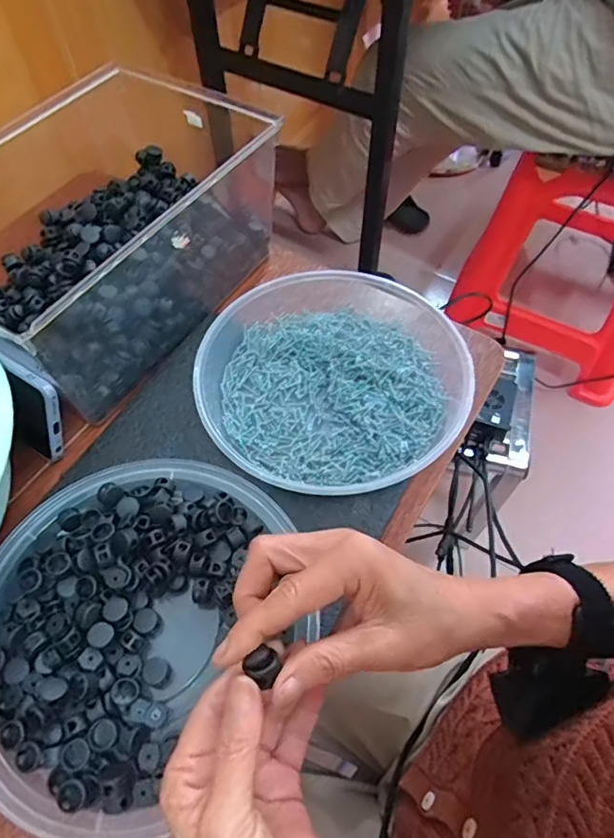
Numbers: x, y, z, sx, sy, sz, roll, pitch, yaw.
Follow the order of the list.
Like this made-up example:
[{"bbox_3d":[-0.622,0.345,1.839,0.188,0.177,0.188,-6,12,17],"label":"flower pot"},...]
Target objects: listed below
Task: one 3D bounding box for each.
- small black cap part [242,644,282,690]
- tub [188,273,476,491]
[{"bbox_3d":[-0.019,0.111,0.238,0.015,0.007,0.014,40,67,22],"label":"small black cap part"},{"bbox_3d":[0.030,-0.047,0.471,0.218,0.059,0.236,0,59,0],"label":"tub"}]

